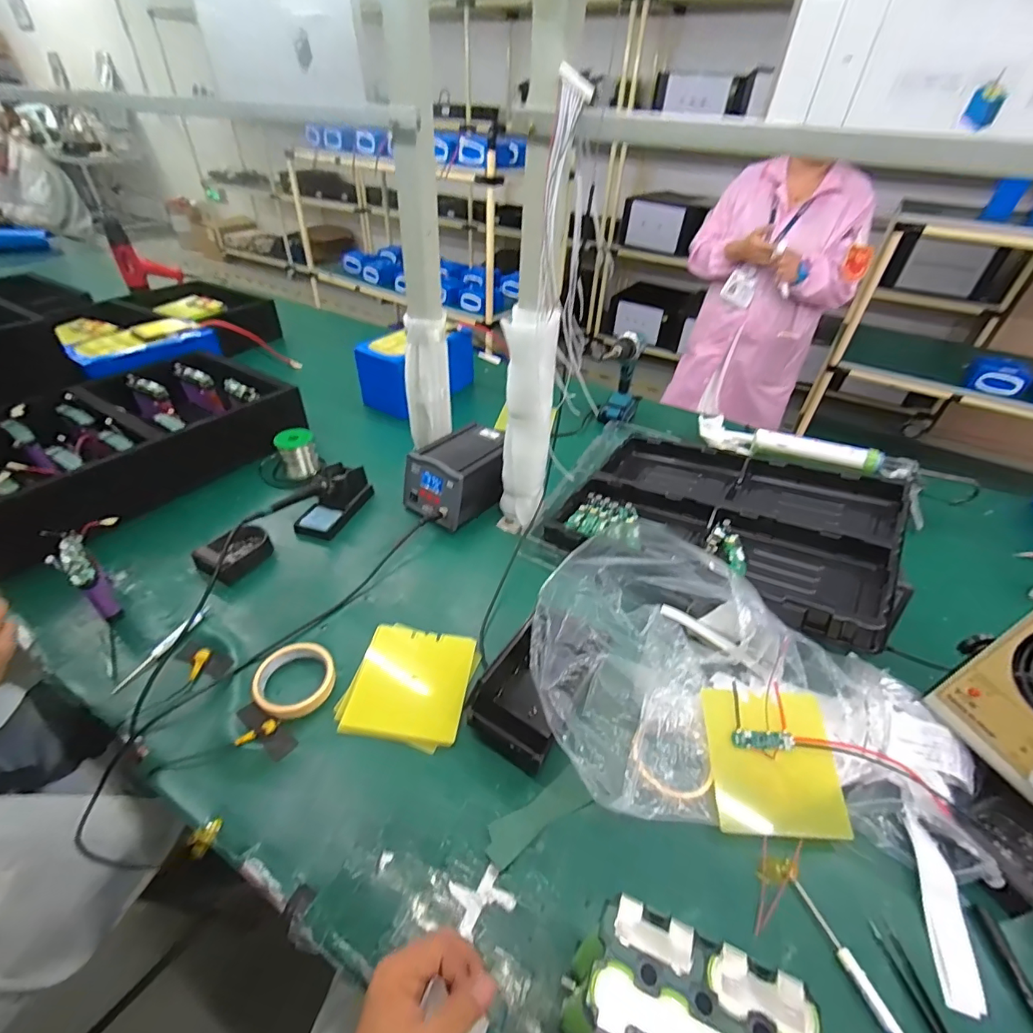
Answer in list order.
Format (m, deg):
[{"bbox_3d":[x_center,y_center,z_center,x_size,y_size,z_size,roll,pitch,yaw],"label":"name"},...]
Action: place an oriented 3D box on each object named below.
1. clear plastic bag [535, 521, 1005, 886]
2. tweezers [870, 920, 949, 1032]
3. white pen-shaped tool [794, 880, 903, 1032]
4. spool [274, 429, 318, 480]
[{"bbox_3d":[0.263,0.177,0.543,0.477,0.172,0.290,7,41,4],"label":"clear plastic bag"},{"bbox_3d":[0.349,0.421,0.393,0.019,0.005,0.133,-5,41,-9],"label":"tweezers"},{"bbox_3d":[0.297,0.397,0.414,0.015,0.009,0.136,-10,42,-15],"label":"white pen-shaped tool"},{"bbox_3d":[-0.443,-0.133,0.965,0.070,0.080,0.081,-15,44,-21],"label":"spool"}]

